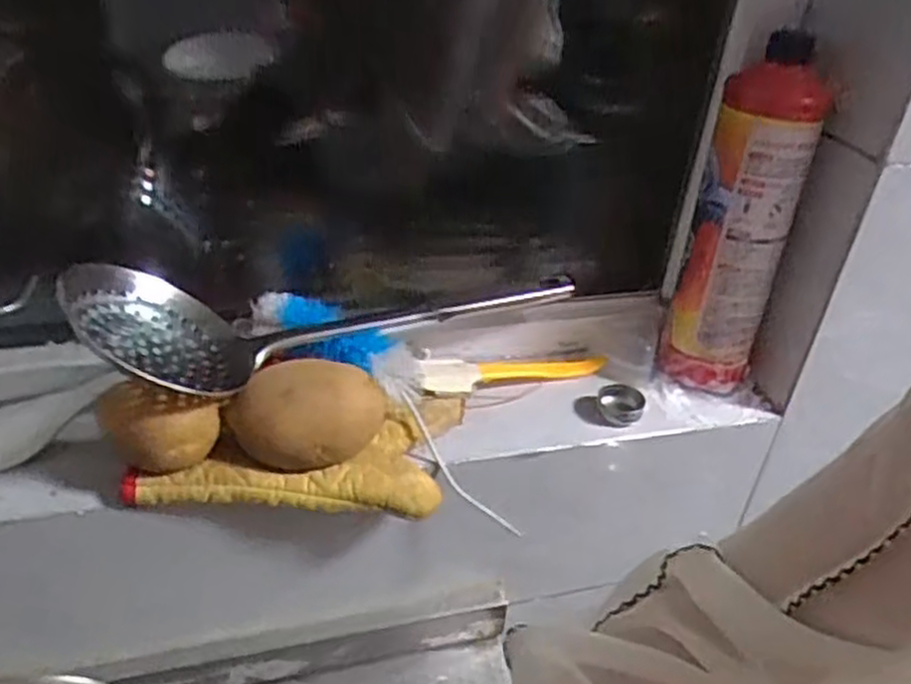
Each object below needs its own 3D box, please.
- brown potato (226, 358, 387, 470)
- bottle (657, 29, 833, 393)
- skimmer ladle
[{"bbox_3d":[-0.099,0.052,0.540,0.097,0.068,0.055,6,33,0],"label":"brown potato"},{"bbox_3d":[0.226,-0.087,0.621,0.075,0.267,0.067,18,35,17],"label":"bottle"},{"bbox_3d":[-0.081,-0.034,0.590,0.377,0.071,0.076,-11,37,-24],"label":"skimmer ladle"}]

